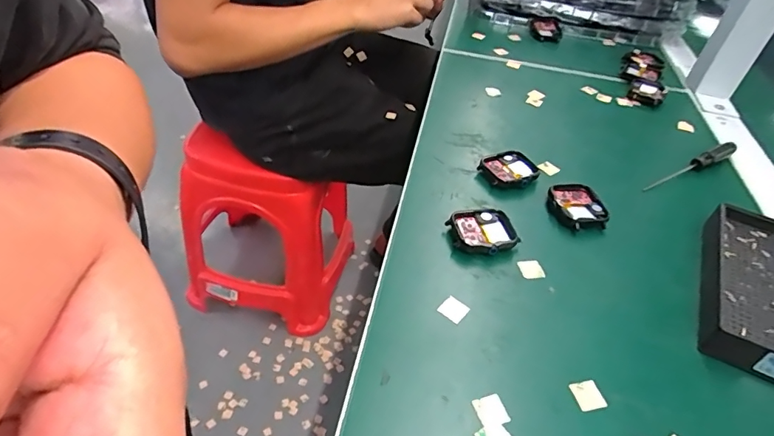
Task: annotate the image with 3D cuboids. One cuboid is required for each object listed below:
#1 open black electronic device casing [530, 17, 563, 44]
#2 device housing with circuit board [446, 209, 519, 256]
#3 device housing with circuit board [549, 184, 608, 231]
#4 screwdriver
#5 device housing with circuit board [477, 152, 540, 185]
[{"bbox_3d":[0.220,-0.260,0.648,0.040,0.014,0.068,11,42,3],"label":"open black electronic device casing"},{"bbox_3d":[0.069,0.010,0.339,0.045,0.011,0.041,3,42,-2],"label":"device housing with circuit board"},{"bbox_3d":[0.149,-0.007,0.369,0.039,0.015,0.044,-5,44,-14],"label":"device housing with circuit board"},{"bbox_3d":[0.279,-0.048,0.427,0.125,0.012,0.011,-20,47,-25],"label":"screwdriver"},{"bbox_3d":[0.104,-0.040,0.396,0.043,0.012,0.036,-11,46,-20],"label":"device housing with circuit board"}]

